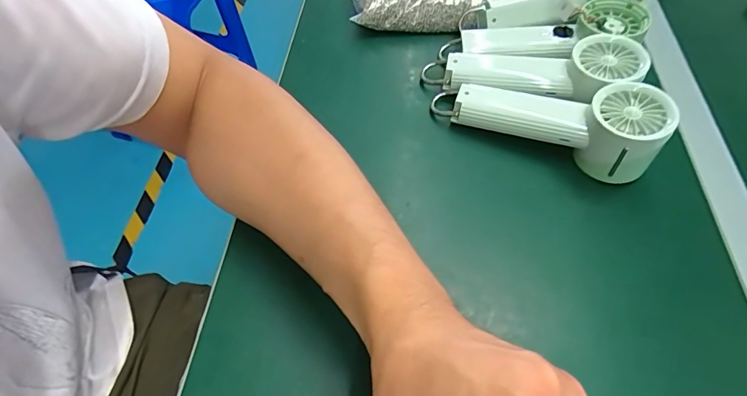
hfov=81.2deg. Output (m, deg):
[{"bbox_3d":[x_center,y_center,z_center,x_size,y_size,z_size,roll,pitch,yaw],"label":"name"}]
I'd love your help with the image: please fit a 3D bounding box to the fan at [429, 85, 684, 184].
[{"bbox_3d":[0.145,-0.076,0.375,0.179,0.064,0.056,22,57,11],"label":"fan"}]

